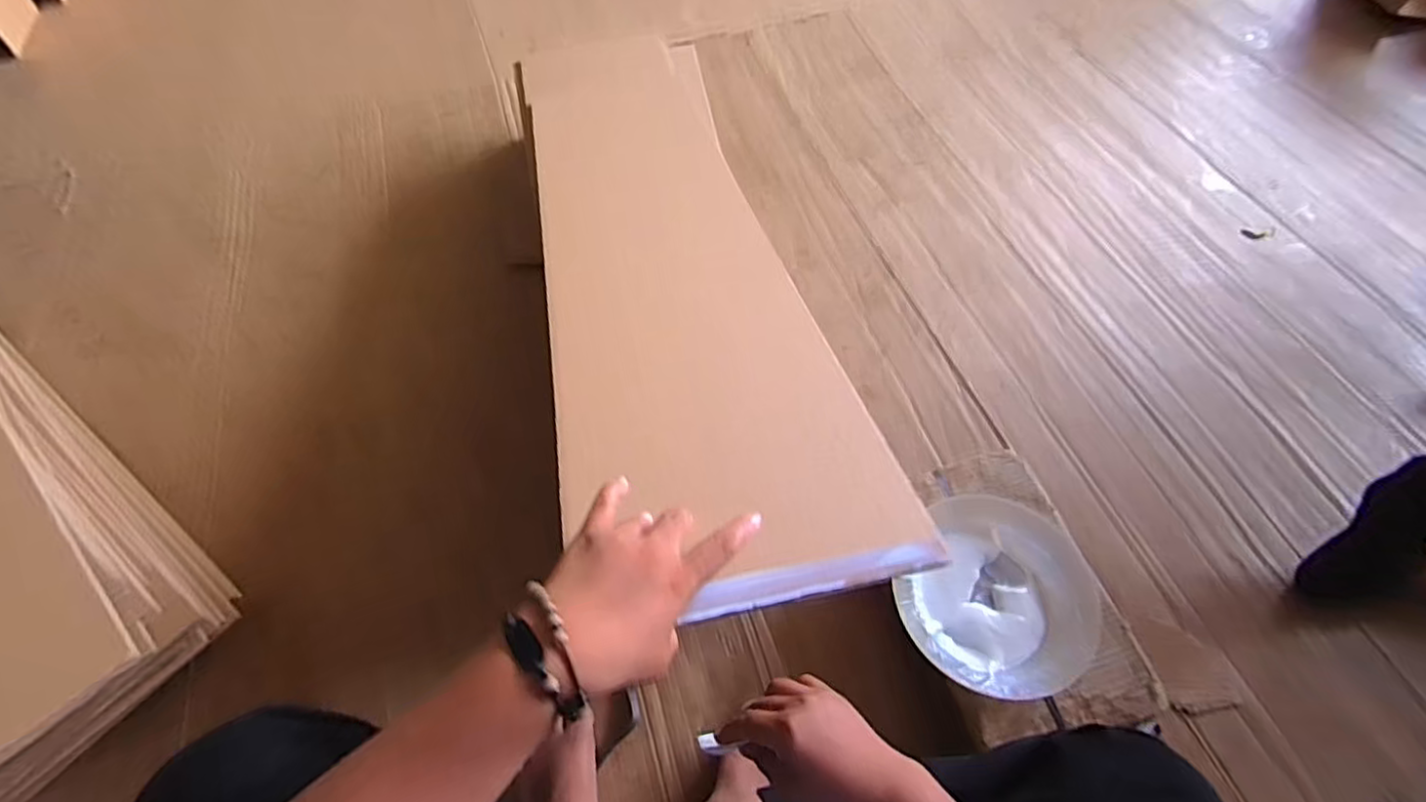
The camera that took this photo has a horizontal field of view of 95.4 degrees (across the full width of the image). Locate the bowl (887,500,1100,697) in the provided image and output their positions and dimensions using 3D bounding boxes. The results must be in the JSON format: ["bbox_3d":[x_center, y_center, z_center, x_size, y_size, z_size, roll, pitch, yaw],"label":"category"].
[{"bbox_3d":[0.315,0.211,0.733,0.214,0.047,0.233,-1,57,1],"label":"bowl"}]

